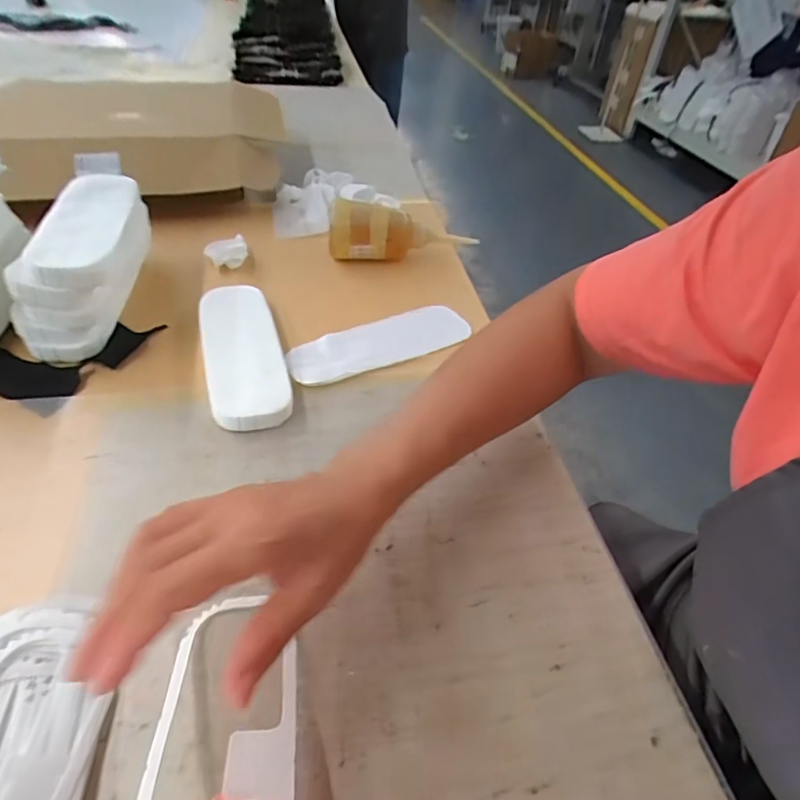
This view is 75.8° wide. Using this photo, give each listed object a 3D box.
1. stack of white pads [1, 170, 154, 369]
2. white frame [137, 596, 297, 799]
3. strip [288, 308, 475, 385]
[{"bbox_3d":[-0.304,-0.136,0.506,0.090,0.098,0.189,-4,45,-9],"label":"stack of white pads"},{"bbox_3d":[-0.081,0.170,0.237,0.068,0.022,0.174,16,30,-18],"label":"white frame"},{"bbox_3d":[-0.019,-0.058,0.519,0.195,0.012,0.066,-19,51,-27],"label":"strip"}]

